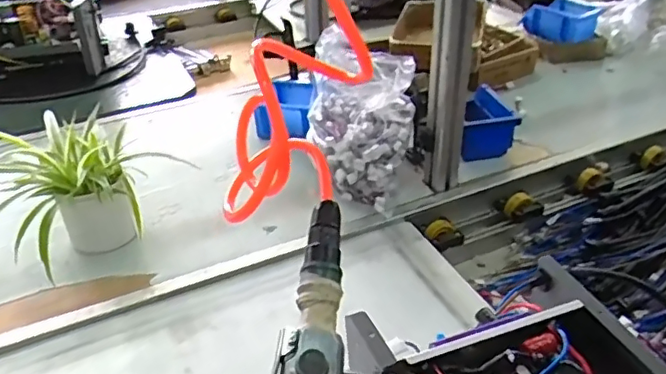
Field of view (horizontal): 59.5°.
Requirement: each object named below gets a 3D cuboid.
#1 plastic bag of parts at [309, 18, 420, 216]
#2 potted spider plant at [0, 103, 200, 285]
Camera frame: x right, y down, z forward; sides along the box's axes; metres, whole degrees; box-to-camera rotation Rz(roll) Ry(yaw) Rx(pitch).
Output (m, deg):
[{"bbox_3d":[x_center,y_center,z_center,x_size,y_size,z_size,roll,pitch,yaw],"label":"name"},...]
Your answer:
[{"bbox_3d":[0.041,-0.097,0.854,0.150,0.187,0.154,2,35,6],"label":"plastic bag of parts"},{"bbox_3d":[-0.354,0.022,0.770,0.176,0.159,0.206,10,36,17],"label":"potted spider plant"}]

